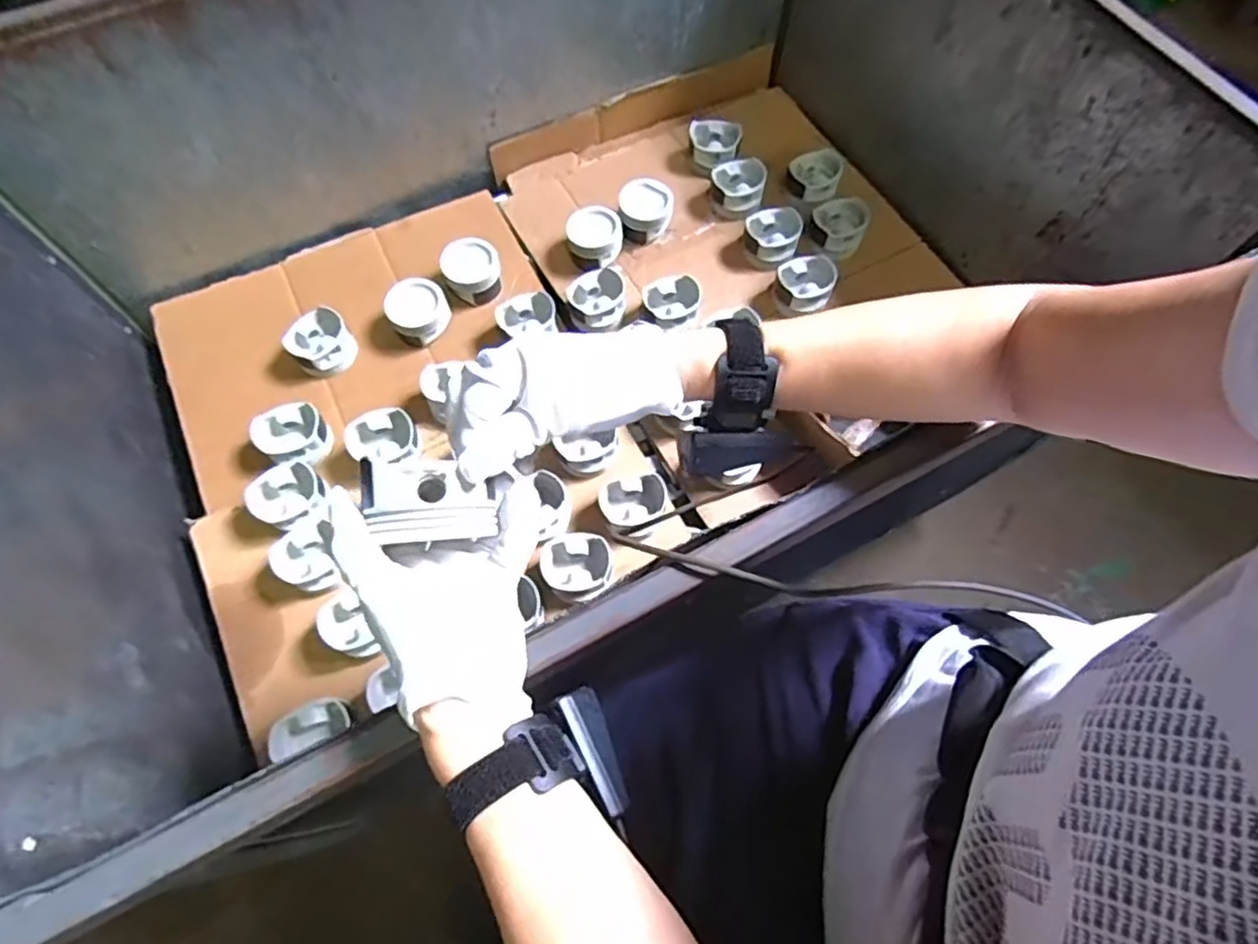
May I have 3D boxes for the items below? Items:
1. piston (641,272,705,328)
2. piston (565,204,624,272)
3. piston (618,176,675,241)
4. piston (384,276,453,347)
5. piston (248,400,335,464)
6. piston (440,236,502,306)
[{"bbox_3d":[0.056,-0.220,0.881,0.075,0.044,0.071,-35,70,-14],"label":"piston"},{"bbox_3d":[-0.046,-0.324,0.930,0.076,0.056,0.080,0,66,0],"label":"piston"},{"bbox_3d":[0.024,-0.371,0.949,0.077,0.054,0.069,0,66,0],"label":"piston"},{"bbox_3d":[-0.274,-0.209,0.876,0.076,0.056,0.072,0,66,0],"label":"piston"},{"bbox_3d":[-0.402,-0.042,0.810,0.081,0.048,0.076,0,66,0],"label":"piston"},{"bbox_3d":[-0.212,-0.270,0.903,0.077,0.055,0.074,0,66,0],"label":"piston"}]

